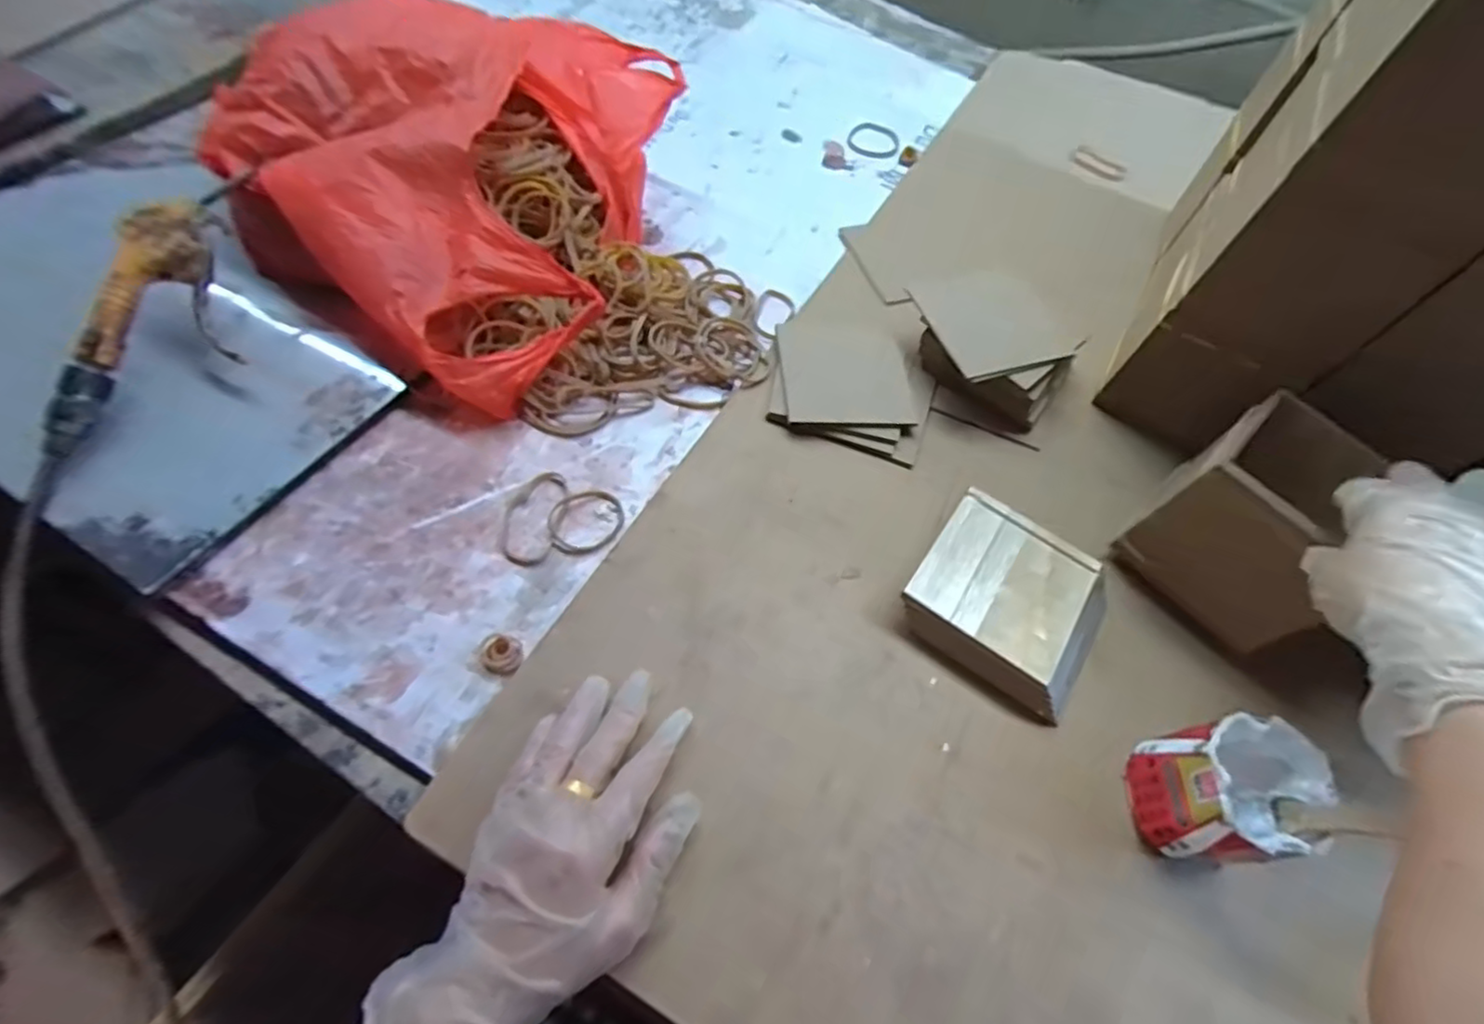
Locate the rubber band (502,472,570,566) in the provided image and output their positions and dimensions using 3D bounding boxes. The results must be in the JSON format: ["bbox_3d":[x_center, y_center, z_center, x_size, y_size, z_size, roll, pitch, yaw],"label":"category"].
[{"bbox_3d":[-0.144,0.003,0.459,0.037,0.007,0.072,12,59,0],"label":"rubber band"}]

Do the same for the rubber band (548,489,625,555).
[{"bbox_3d":[-0.110,0.007,0.467,0.049,0.004,0.054,19,58,1],"label":"rubber band"}]

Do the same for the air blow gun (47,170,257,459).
[{"bbox_3d":[-0.389,-0.143,0.446,0.068,0.058,0.224,2,60,-6],"label":"air blow gun"}]

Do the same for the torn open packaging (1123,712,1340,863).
[{"bbox_3d":[0.274,0.165,0.382,0.069,0.088,0.071,9,58,-3],"label":"torn open packaging"}]

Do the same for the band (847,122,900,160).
[{"bbox_3d":[0.153,-0.433,0.762,0.059,0.004,0.069,13,59,1],"label":"band"}]

